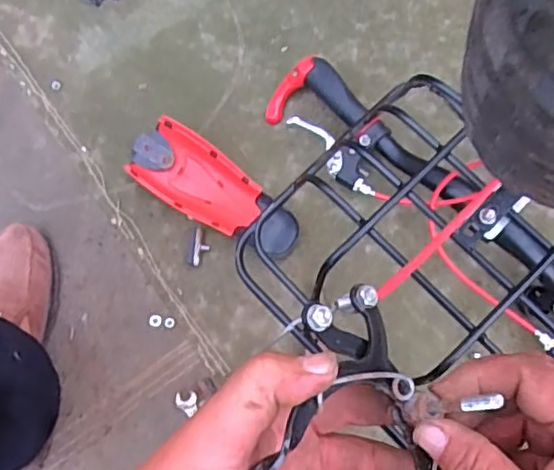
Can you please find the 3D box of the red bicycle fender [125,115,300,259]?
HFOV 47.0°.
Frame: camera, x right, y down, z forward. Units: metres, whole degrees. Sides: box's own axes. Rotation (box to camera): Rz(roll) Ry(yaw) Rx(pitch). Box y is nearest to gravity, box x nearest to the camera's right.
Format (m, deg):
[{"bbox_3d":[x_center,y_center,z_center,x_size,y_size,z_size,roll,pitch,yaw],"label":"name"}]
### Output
[{"bbox_3d":[-0.070,-0.047,0.696,0.205,0.035,0.080,33,78,9],"label":"red bicycle fender"}]

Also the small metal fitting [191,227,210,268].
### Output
[{"bbox_3d":[-0.083,0.014,0.699,0.018,0.005,0.042,5,75,2],"label":"small metal fitting"}]

